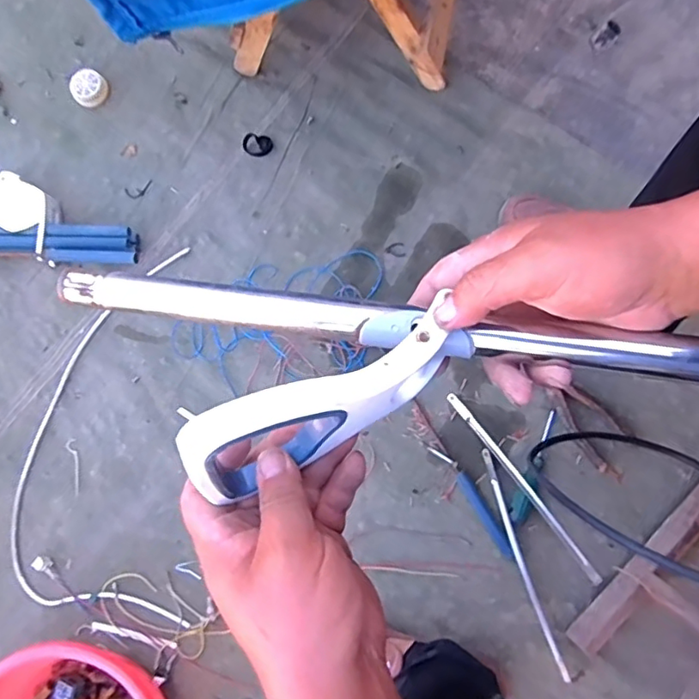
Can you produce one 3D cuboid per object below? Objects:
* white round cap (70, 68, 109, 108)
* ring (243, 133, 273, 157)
[{"bbox_3d":[-0.385,-0.387,0.840,0.051,0.029,0.044,-32,80,-1],"label":"white round cap"},{"bbox_3d":[-0.133,-0.294,0.815,0.044,0.011,0.031,19,83,7],"label":"ring"}]

